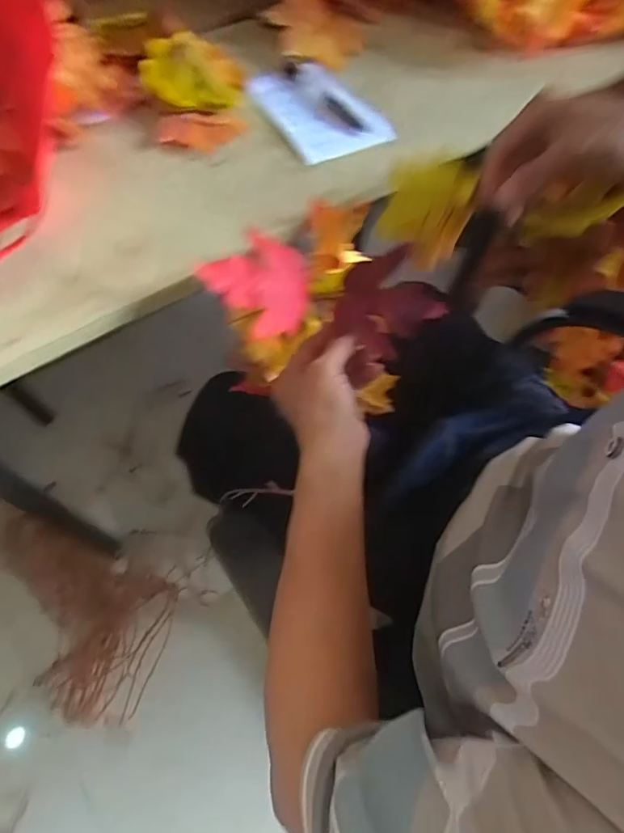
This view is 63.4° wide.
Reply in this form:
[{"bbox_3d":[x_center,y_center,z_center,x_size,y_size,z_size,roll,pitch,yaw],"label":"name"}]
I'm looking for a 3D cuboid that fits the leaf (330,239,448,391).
[{"bbox_3d":[0.055,-0.087,0.427,0.099,0.022,0.072,-45,108,5],"label":"leaf"}]

